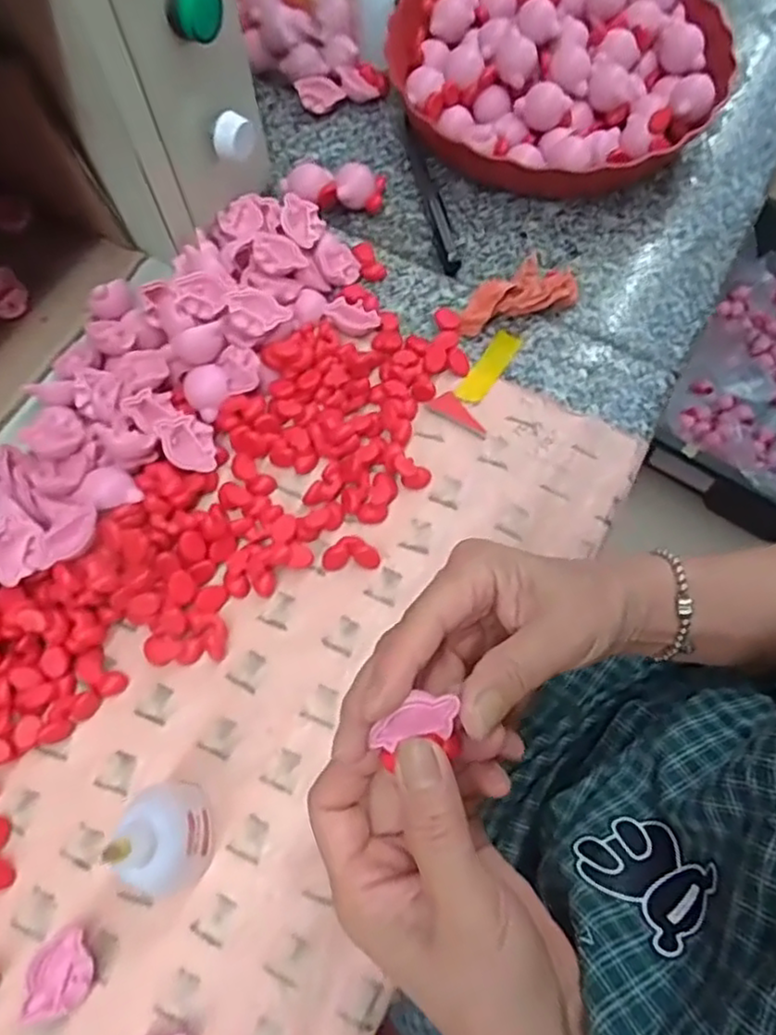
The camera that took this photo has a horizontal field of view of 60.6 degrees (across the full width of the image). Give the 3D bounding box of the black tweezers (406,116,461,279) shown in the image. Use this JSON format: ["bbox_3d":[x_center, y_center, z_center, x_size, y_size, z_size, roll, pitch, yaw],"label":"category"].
[{"bbox_3d":[0.032,-0.234,0.479,0.016,0.017,0.140,-10,69,-3],"label":"black tweezers"}]

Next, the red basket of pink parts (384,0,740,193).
[{"bbox_3d":[0.123,-0.334,0.493,0.233,0.063,0.214,0,69,1],"label":"red basket of pink parts"}]

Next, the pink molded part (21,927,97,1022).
[{"bbox_3d":[-0.147,0.205,0.296,0.030,0.014,0.029,-24,70,-8],"label":"pink molded part"}]

